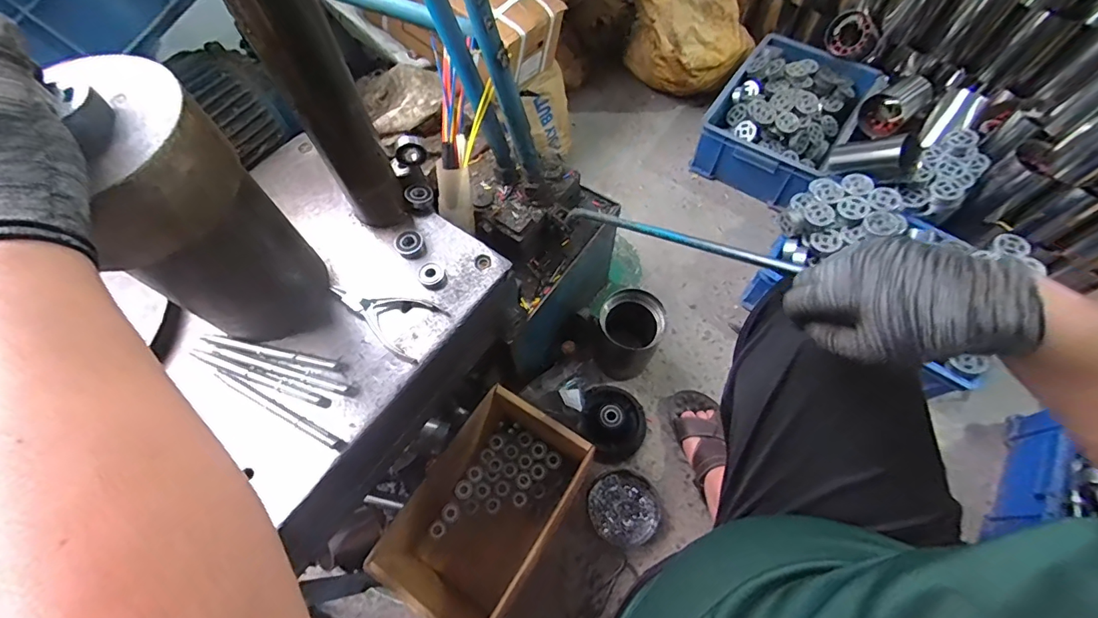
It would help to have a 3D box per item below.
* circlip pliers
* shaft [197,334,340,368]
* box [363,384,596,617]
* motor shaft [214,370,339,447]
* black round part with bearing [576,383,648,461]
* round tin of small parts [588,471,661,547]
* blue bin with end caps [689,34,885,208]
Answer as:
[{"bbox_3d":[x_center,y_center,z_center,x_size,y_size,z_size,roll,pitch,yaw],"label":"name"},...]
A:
[{"bbox_3d":[-0.182,0.000,0.529,0.133,0.014,0.072,33,69,16],"label":"circlip pliers"},{"bbox_3d":[-0.308,0.046,0.508,0.156,0.006,0.010,11,64,7],"label":"shaft"},{"bbox_3d":[-0.089,0.320,0.746,0.193,0.196,0.303,29,68,15],"label":"box"},{"bbox_3d":[-0.284,0.102,0.483,0.158,0.007,0.010,24,67,13],"label":"motor shaft"},{"bbox_3d":[0.120,0.207,0.881,0.124,0.064,0.134,-1,64,1],"label":"black round part with bearing"},{"bbox_3d":[0.136,0.359,0.838,0.118,0.029,0.124,-1,64,1],"label":"round tin of small parts"},{"bbox_3d":[0.591,-0.476,1.173,0.298,0.170,0.447,29,68,15],"label":"blue bin with end caps"}]

